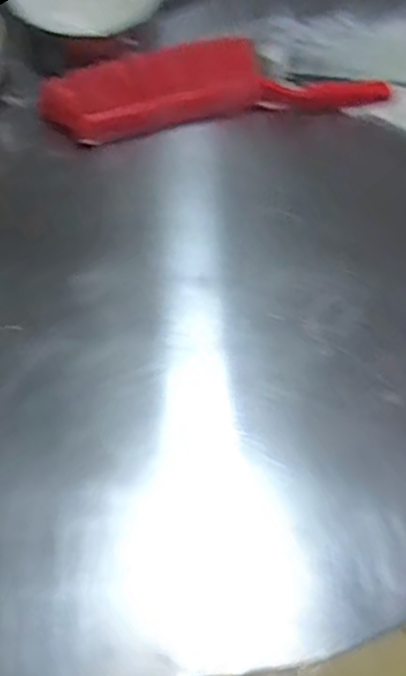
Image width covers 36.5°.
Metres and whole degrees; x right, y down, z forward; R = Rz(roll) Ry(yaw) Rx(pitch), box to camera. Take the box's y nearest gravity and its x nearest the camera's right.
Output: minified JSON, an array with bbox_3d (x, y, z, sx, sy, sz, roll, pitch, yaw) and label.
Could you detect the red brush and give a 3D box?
[{"bbox_3d":[0.014,-0.279,0.677,0.374,0.081,0.053,-8,65,-5],"label":"red brush"}]

